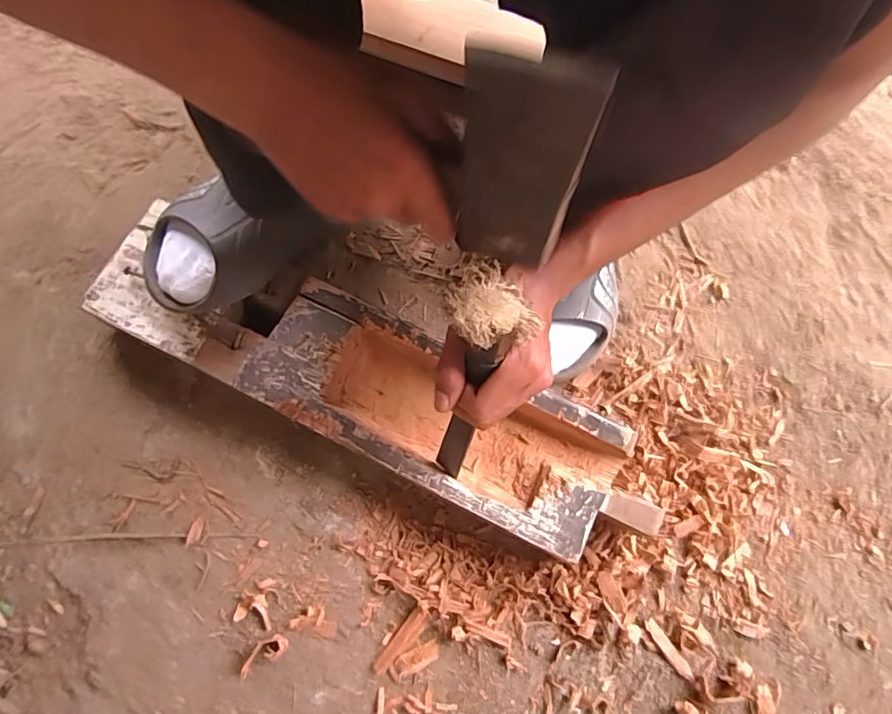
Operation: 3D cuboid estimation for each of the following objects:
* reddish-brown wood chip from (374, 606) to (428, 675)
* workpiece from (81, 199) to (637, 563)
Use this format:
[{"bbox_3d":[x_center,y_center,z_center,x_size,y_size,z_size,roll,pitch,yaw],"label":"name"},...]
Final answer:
[{"bbox_3d":[-0.043,0.266,0.470,0.017,0.006,0.066,40,77,11],"label":"reddish-brown wood chip"},{"bbox_3d":[-0.083,0.018,0.513,0.569,0.064,0.146,25,75,8],"label":"workpiece"}]

